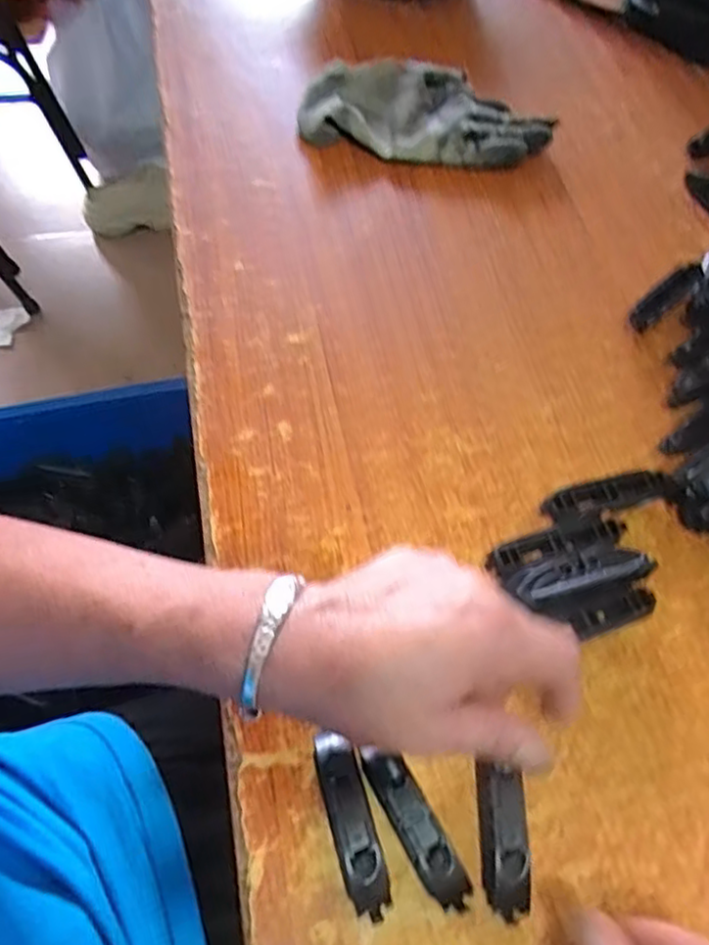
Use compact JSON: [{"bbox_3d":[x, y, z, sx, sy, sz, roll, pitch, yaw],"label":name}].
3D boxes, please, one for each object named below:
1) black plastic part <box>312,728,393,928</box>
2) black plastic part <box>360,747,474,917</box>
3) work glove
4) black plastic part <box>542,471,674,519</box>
[{"bbox_3d":[-0.002,0.155,0.298,0.018,0.017,0.074,-14,61,-12],"label":"black plastic part"},{"bbox_3d":[0.027,0.157,0.297,0.017,0.020,0.073,-26,64,-18],"label":"black plastic part"},{"bbox_3d":[0.061,-0.299,0.558,0.201,0.027,0.104,6,59,0],"label":"work glove"},{"bbox_3d":[0.147,0.016,0.392,0.076,0.019,0.019,-10,61,-10],"label":"black plastic part"}]

